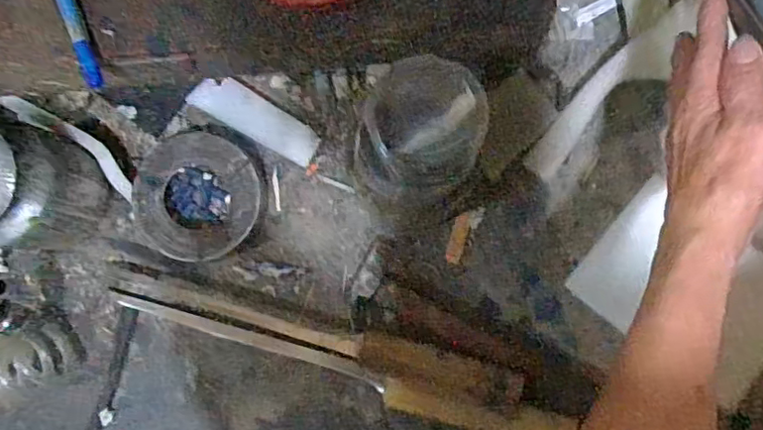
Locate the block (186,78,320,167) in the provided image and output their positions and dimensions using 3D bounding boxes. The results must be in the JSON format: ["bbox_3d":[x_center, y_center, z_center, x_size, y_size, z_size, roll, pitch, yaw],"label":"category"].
[{"bbox_3d":[-0.112,-0.088,0.525,0.119,0.016,0.036,28,87,5],"label":"block"}]

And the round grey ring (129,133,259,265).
[{"bbox_3d":[-0.160,-0.016,0.516,0.108,0.028,0.107,0,85,3],"label":"round grey ring"}]

